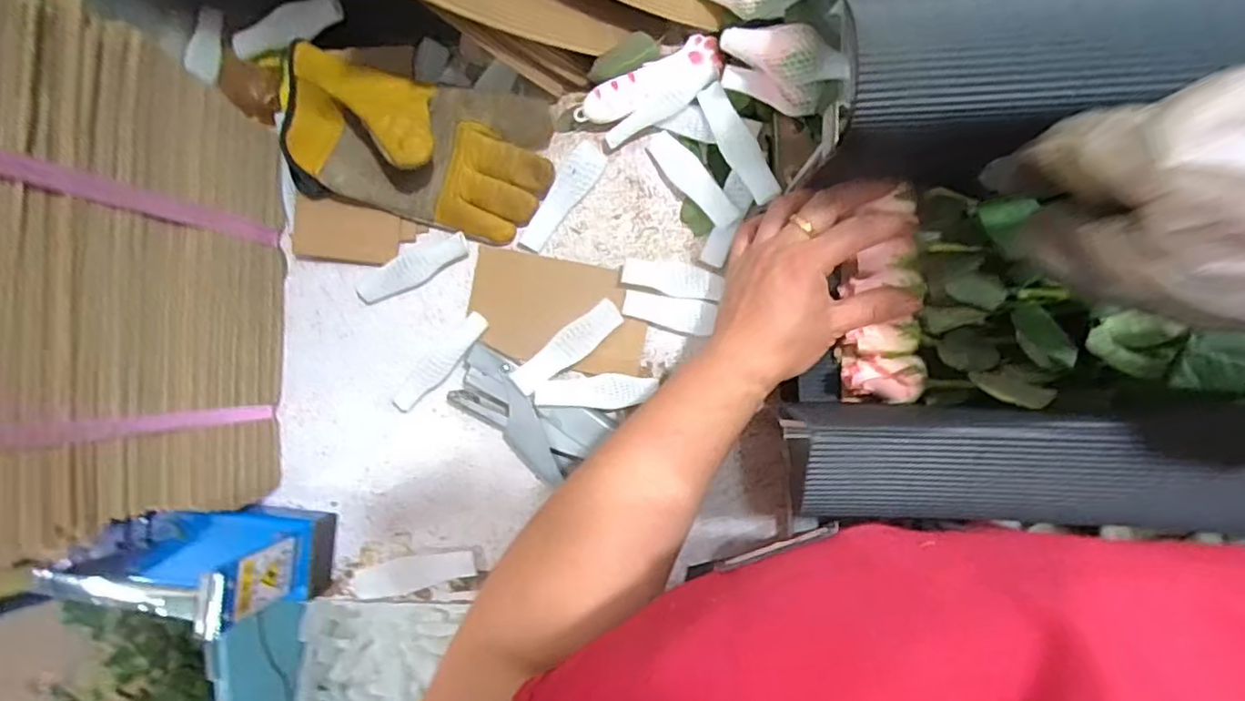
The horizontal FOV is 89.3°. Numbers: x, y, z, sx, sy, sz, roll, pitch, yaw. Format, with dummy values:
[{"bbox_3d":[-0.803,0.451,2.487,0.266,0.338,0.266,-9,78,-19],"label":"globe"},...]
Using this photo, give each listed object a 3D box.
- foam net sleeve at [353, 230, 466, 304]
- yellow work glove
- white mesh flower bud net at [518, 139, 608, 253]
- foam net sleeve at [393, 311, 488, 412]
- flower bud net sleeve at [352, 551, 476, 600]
[{"bbox_3d":[-0.163,-0.065,0.487,0.093,0.009,0.027,-30,88,3],"label":"foam net sleeve"},{"bbox_3d":[-0.161,-0.148,0.457,0.213,0.061,0.102,10,90,3],"label":"yellow work glove"},{"bbox_3d":[-0.047,-0.116,0.475,0.026,0.011,0.091,37,92,2],"label":"white mesh flower bud net"},{"bbox_3d":[-0.141,0.008,0.481,0.093,0.016,0.027,-41,88,2],"label":"foam net sleeve"},{"bbox_3d":[-0.159,0.171,0.483,0.092,0.009,0.025,-14,89,3],"label":"flower bud net sleeve"}]

